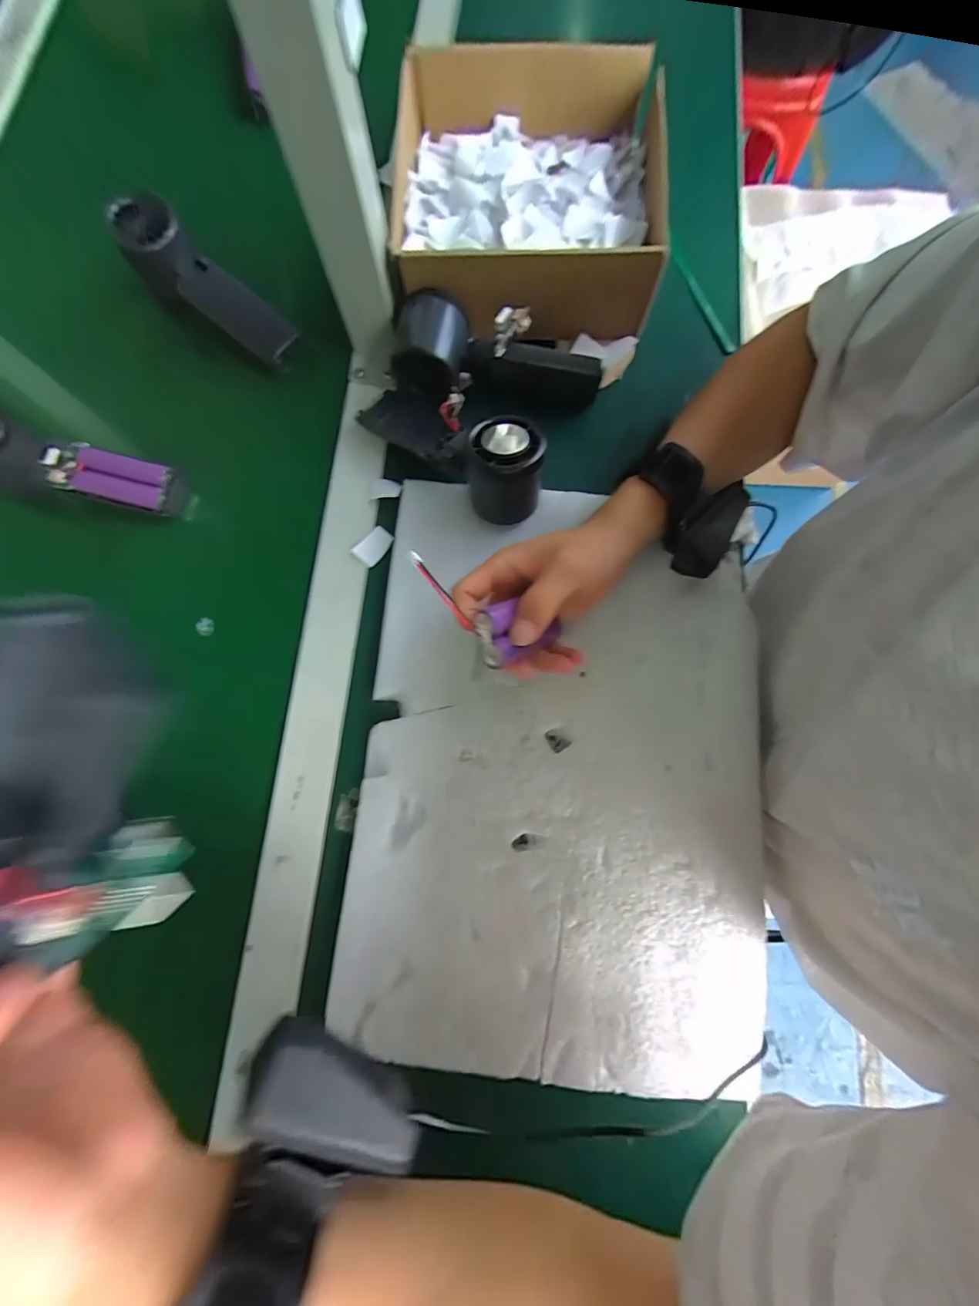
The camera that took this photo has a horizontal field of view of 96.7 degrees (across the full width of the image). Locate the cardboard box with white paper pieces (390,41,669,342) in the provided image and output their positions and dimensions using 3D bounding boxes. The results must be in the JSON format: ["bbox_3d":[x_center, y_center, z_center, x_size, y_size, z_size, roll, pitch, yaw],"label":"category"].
[{"bbox_3d":[0.039,-0.409,0.377,0.210,0.065,0.280,1,75,0],"label":"cardboard box with white paper pieces"}]

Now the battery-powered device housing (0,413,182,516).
[{"bbox_3d":[-0.326,-0.147,0.331,0.153,0.063,0.052,8,76,2],"label":"battery-powered device housing"}]

